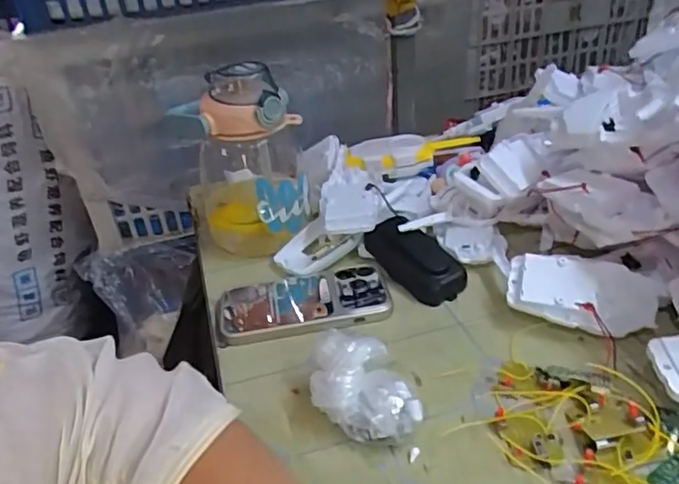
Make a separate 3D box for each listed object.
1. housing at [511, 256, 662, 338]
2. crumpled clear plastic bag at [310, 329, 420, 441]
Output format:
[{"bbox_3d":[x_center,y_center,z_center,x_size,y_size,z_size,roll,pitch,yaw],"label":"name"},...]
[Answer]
[{"bbox_3d":[0.193,0.039,0.458,0.111,0.018,0.060,15,69,12],"label":"housing"},{"bbox_3d":[0.017,0.100,0.395,0.079,0.053,0.055,5,32,15],"label":"crumpled clear plastic bag"}]

